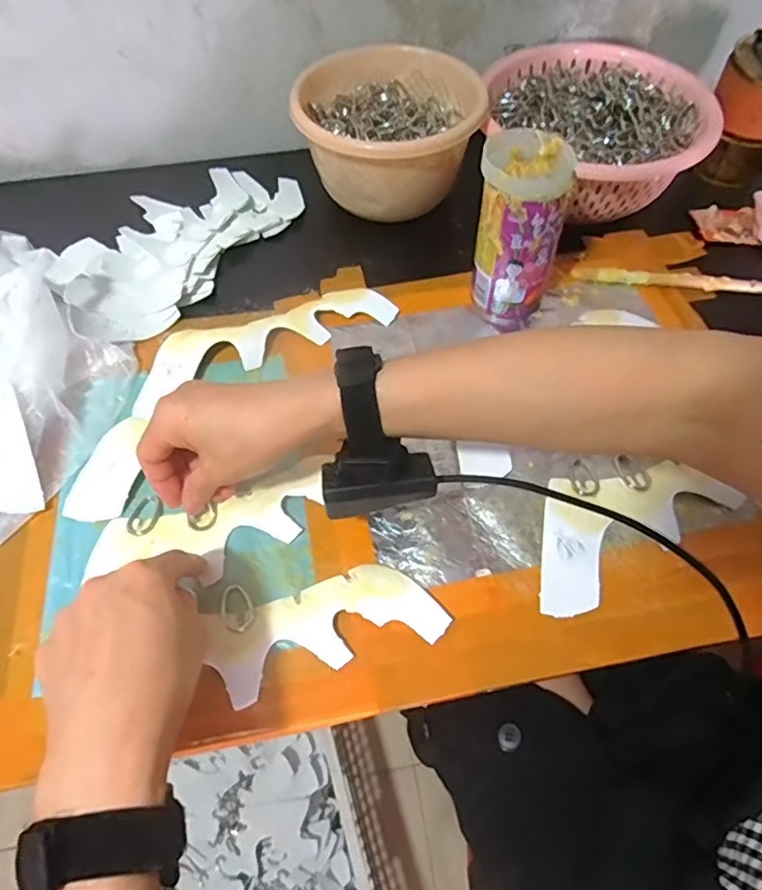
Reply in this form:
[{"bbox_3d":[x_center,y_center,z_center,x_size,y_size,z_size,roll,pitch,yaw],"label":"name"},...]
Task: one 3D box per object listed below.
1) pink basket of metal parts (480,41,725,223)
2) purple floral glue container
[{"bbox_3d":[0.201,-0.303,0.572,0.222,0.090,0.184,27,62,16],"label":"pink basket of metal parts"},{"bbox_3d":[0.108,-0.172,0.469,0.069,0.133,0.067,8,58,5],"label":"purple floral glue container"}]

